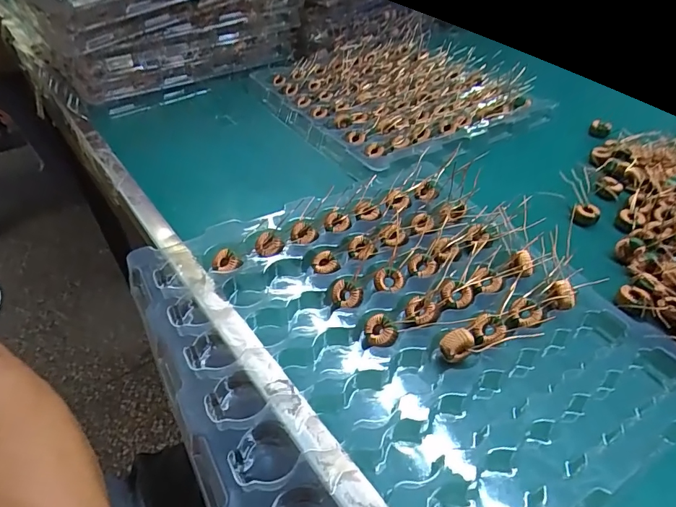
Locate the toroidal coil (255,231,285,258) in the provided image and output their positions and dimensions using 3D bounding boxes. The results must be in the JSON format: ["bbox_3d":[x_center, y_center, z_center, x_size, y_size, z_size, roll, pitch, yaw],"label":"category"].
[{"bbox_3d":[-0.055,-0.007,0.344,0.019,0.007,0.021,-30,53,-28],"label":"toroidal coil"}]

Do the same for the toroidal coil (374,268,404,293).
[{"bbox_3d":[0.037,0.020,0.321,0.022,0.007,0.019,5,45,4],"label":"toroidal coil"}]

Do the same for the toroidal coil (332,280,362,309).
[{"bbox_3d":[0.006,0.029,0.309,0.023,0.008,0.018,33,53,28],"label":"toroidal coil"}]

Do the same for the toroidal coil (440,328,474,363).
[{"bbox_3d":[0.076,0.059,0.282,0.020,0.017,0.013,-7,45,-8],"label":"toroidal coil"}]

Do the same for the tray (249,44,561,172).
[{"bbox_3d":[0.072,-0.219,0.587,0.278,0.034,0.320,-26,51,-25],"label":"tray"}]

